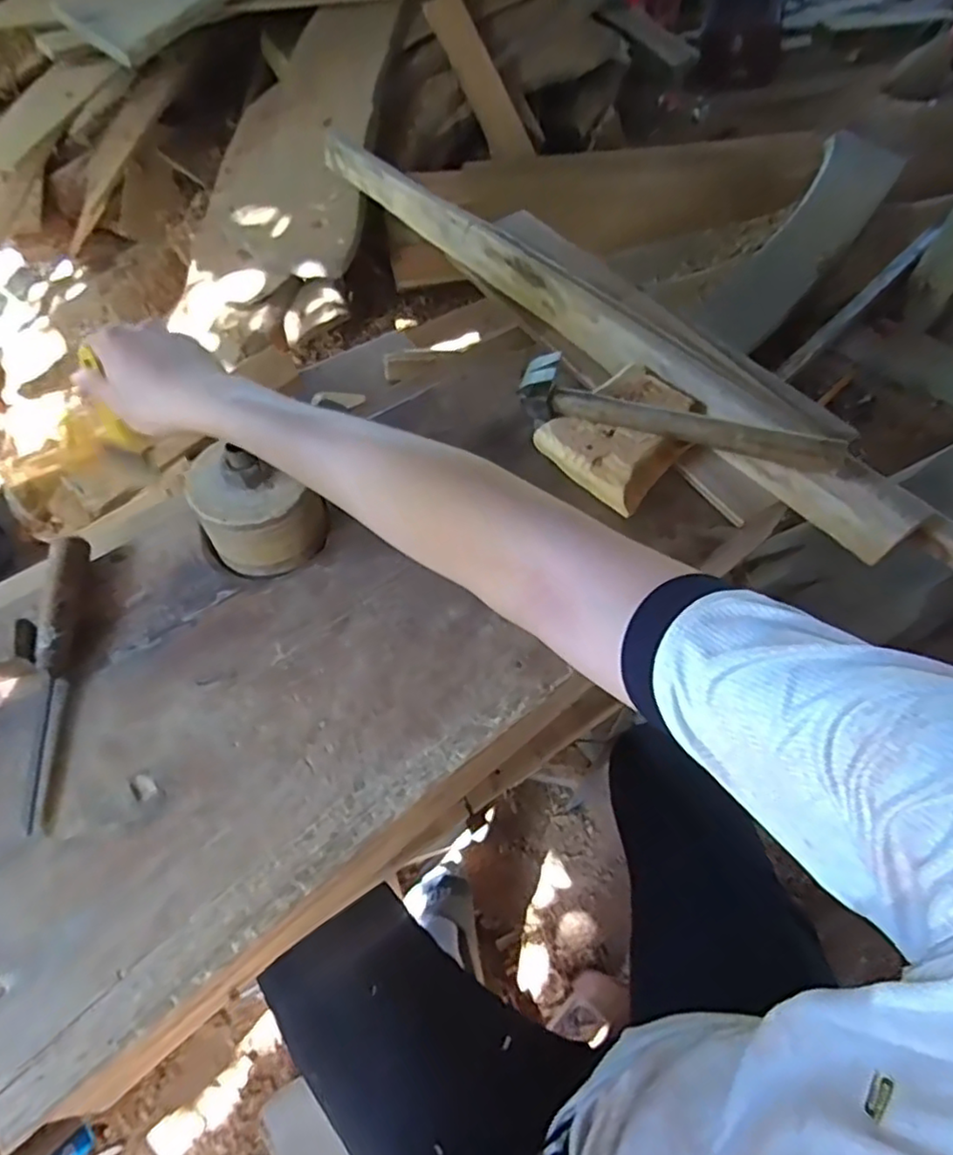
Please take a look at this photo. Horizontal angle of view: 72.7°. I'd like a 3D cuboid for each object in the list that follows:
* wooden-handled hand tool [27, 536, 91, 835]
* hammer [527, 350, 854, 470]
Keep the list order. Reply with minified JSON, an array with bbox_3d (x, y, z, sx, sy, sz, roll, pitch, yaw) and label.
[{"bbox_3d":[-0.329,0.069,0.499,0.027,0.029,0.229,-7,58,-9],"label":"wooden-handled hand tool"},{"bbox_3d":[0.167,-0.133,0.563,0.268,0.075,0.035,20,58,8],"label":"hammer"}]

